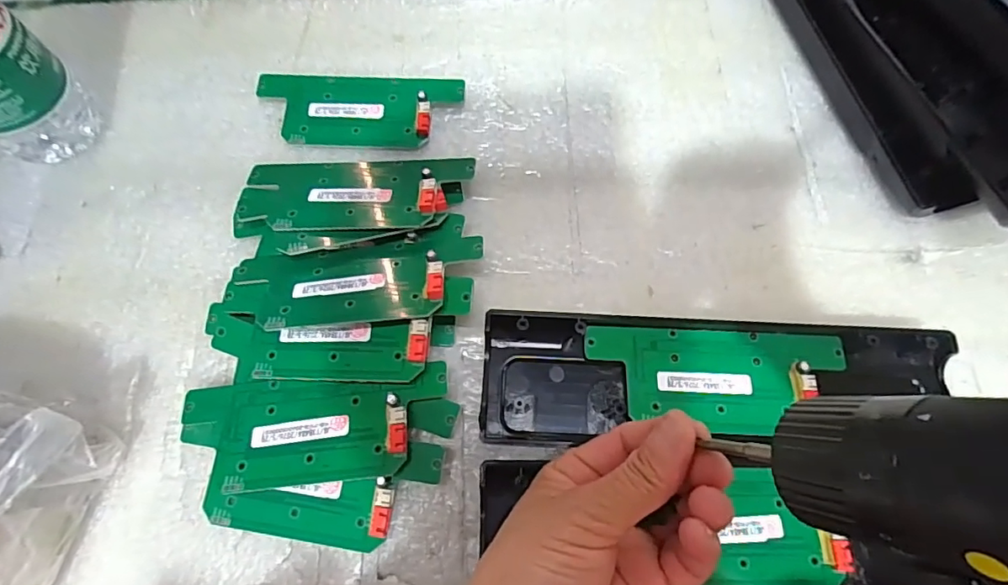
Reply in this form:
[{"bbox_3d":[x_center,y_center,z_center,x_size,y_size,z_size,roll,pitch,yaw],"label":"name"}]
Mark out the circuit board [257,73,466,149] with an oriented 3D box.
[{"bbox_3d":[-0.097,-0.122,0.336,0.133,0.009,0.054,4,70,1],"label":"circuit board"}]

